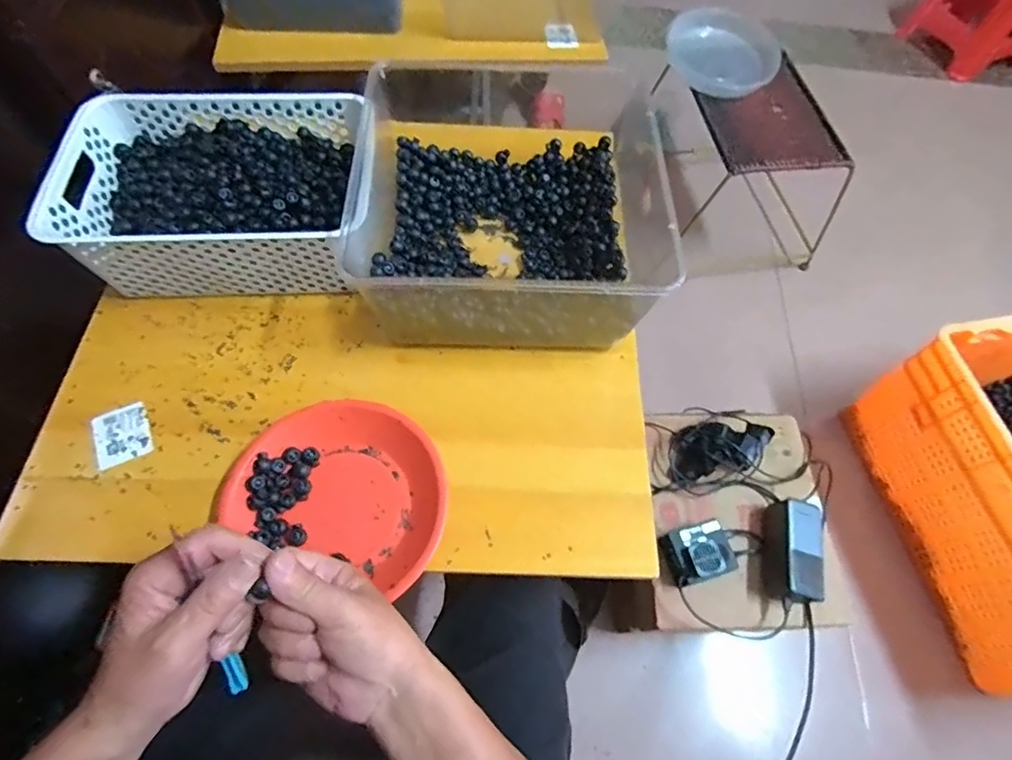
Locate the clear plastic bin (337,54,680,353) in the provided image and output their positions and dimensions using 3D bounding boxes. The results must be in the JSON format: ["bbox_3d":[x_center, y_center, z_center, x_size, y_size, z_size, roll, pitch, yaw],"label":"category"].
[{"bbox_3d":[-0.006,-0.182,0.579,0.280,0.143,0.306,1,63,-2],"label":"clear plastic bin"}]

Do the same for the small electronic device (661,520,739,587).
[{"bbox_3d":[0.263,0.235,0.722,0.081,0.047,0.069,-13,64,-9],"label":"small electronic device"}]

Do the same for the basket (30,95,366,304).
[{"bbox_3d":[-0.308,-0.199,0.591,0.290,0.110,0.207,-3,63,-4],"label":"basket"}]

